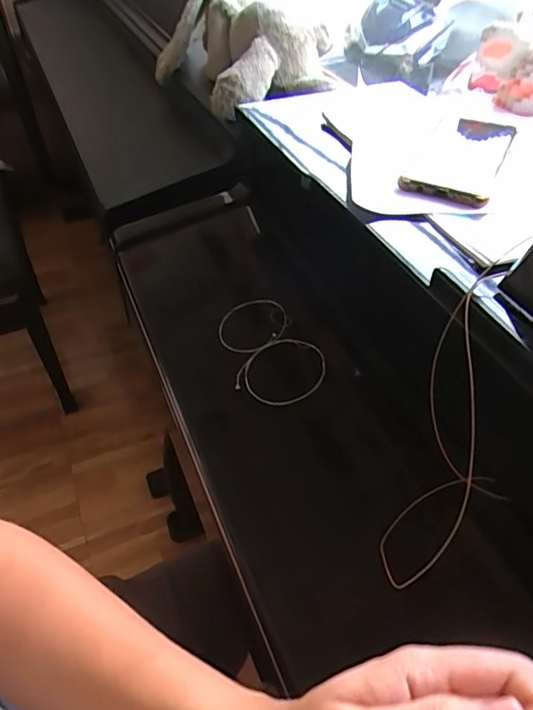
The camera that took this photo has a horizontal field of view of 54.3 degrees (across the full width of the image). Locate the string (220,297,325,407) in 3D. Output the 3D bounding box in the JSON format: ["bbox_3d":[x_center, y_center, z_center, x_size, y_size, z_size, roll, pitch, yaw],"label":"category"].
[{"bbox_3d":[-0.002,-0.003,0.486,0.081,0.011,0.133,-34,55,-9],"label":"string"}]

